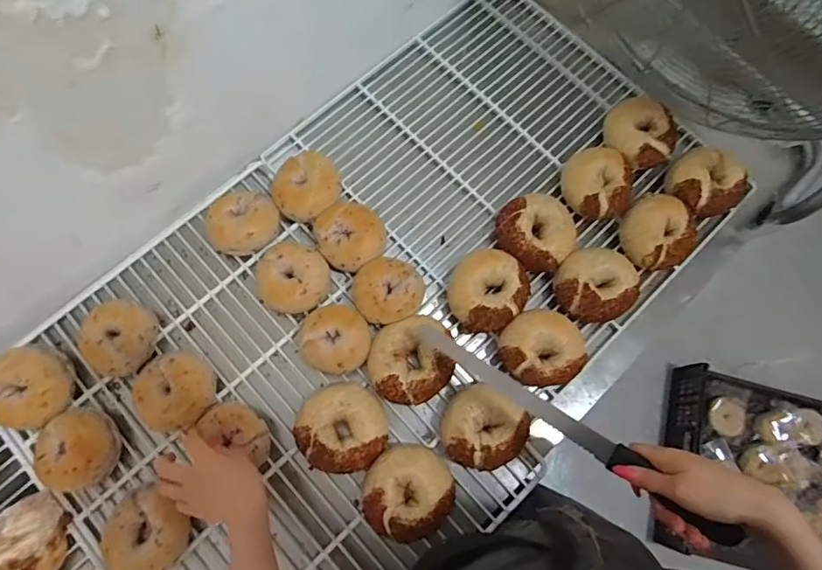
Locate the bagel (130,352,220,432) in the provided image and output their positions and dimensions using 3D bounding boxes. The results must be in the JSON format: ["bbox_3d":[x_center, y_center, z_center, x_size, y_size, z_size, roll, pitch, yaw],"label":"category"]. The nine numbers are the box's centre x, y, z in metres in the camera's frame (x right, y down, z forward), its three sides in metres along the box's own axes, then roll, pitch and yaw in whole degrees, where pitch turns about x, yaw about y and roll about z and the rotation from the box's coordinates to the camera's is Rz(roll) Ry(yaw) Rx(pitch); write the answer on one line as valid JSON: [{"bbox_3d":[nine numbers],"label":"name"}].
[{"bbox_3d":[-0.308,0.140,0.668,0.093,0.054,0.101,-27,77,-9],"label":"bagel"}]

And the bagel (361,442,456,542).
[{"bbox_3d":[-0.005,0.258,0.636,0.112,0.057,0.105,0,74,-2],"label":"bagel"}]

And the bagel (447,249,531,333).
[{"bbox_3d":[0.106,0.010,0.716,0.109,0.057,0.104,0,74,-2],"label":"bagel"}]

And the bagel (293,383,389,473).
[{"bbox_3d":[-0.090,0.186,0.660,0.115,0.054,0.105,0,74,-2],"label":"bagel"}]

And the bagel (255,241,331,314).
[{"bbox_3d":[-0.164,-0.009,0.713,0.096,0.053,0.101,0,74,-2],"label":"bagel"}]

